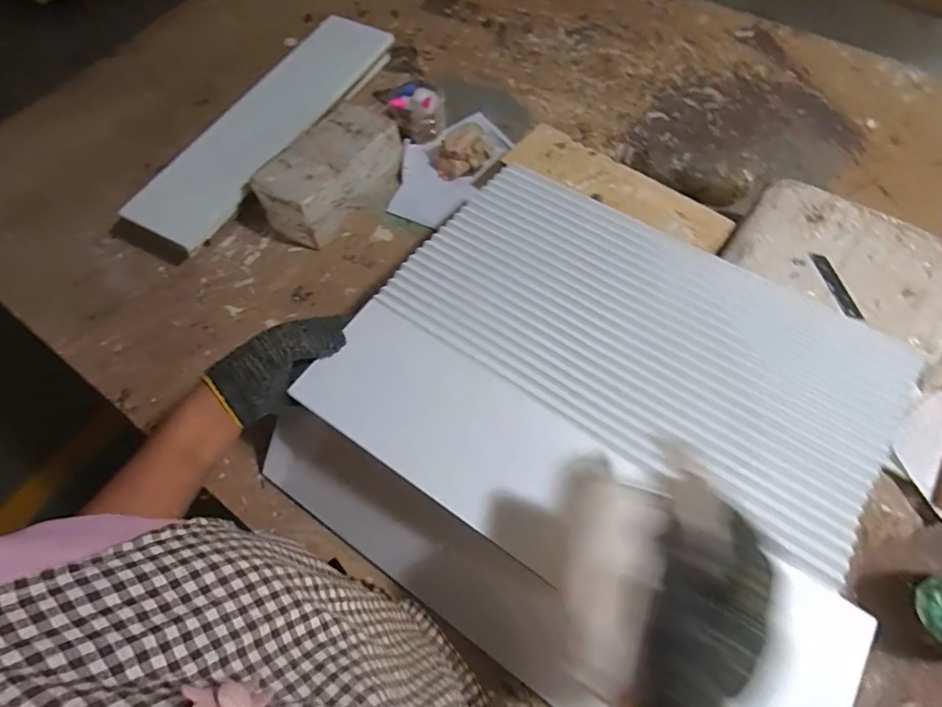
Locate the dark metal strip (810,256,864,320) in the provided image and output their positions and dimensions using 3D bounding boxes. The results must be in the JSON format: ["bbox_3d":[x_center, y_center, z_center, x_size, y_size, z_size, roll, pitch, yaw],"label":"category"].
[{"bbox_3d":[0.447,-0.083,0.619,0.019,0.004,0.095,-13,64,-2],"label":"dark metal strip"}]

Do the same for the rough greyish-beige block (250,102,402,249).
[{"bbox_3d":[-0.222,-0.282,0.802,0.121,0.093,0.227,27,69,16],"label":"rough greyish-beige block"}]

